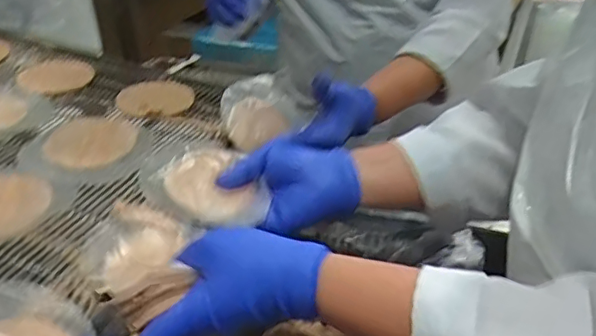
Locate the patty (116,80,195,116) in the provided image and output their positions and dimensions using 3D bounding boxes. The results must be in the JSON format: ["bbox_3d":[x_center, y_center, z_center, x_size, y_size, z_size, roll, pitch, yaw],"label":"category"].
[{"bbox_3d":[-0.161,-0.078,0.652,0.083,0.010,0.084,-14,37,-23],"label":"patty"}]

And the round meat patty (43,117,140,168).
[{"bbox_3d":[-0.203,-0.028,0.566,0.083,0.004,0.083,1,33,-1],"label":"round meat patty"}]

